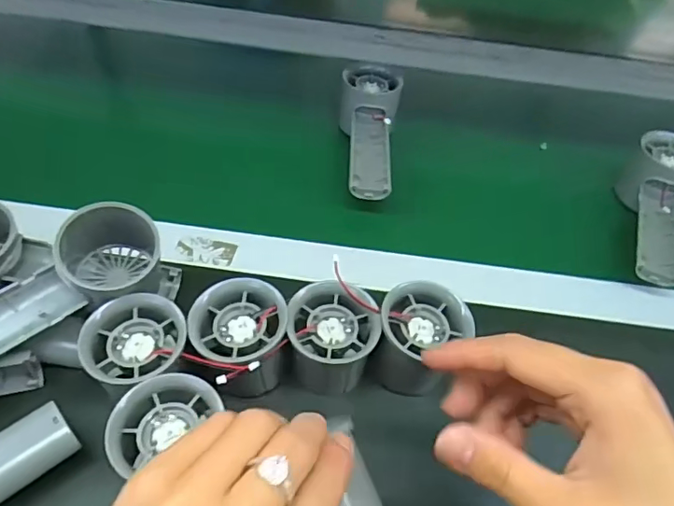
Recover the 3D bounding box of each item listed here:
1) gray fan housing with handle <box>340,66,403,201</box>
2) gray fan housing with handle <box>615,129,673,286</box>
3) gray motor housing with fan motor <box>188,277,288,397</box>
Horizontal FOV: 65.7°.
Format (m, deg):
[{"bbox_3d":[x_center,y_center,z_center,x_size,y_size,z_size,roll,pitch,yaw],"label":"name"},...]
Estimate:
[{"bbox_3d":[0.030,-0.108,0.465,0.053,0.039,0.142,4,50,-2],"label":"gray fan housing with handle"},{"bbox_3d":[0.267,-0.038,0.436,0.054,0.051,0.147,25,52,15],"label":"gray fan housing with handle"},{"bbox_3d":[-0.057,0.053,0.313,0.052,0.051,0.054,3,50,-3],"label":"gray motor housing with fan motor"}]

